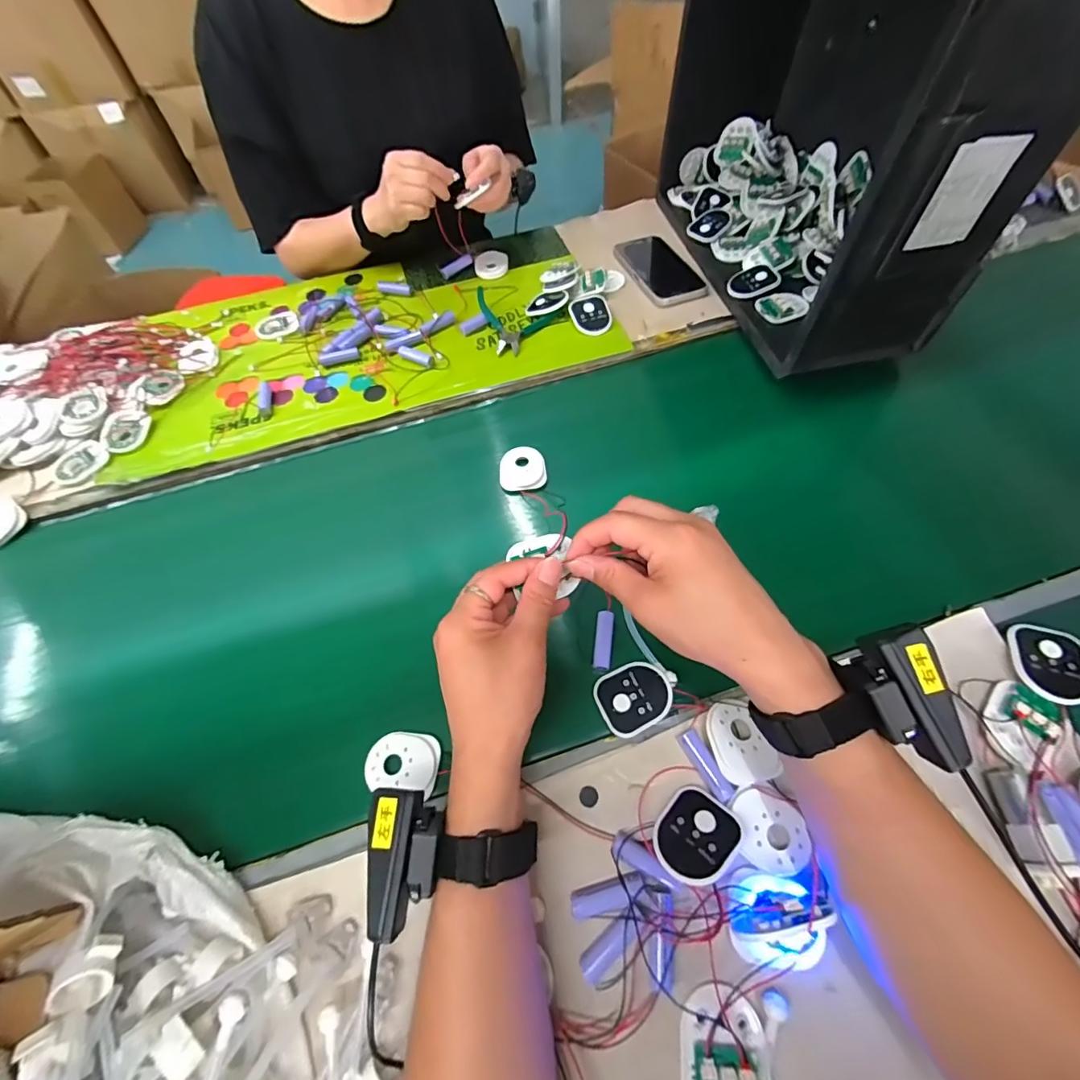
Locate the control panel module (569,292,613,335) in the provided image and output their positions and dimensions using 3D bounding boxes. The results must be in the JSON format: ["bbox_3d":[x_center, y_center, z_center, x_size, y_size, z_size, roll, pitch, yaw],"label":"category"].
[{"bbox_3d":[0.065,-0.289,0.613,0.051,0.012,0.066,-8,73,-2],"label":"control panel module"}]

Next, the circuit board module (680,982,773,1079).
[{"bbox_3d":[0.107,0.296,0.276,0.048,0.010,0.057,-4,58,4],"label":"circuit board module"}]

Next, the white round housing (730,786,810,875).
[{"bbox_3d":[0.154,0.193,0.319,0.042,0.012,0.051,-16,61,-5],"label":"white round housing"}]

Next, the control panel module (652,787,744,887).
[{"bbox_3d":[0.103,0.197,0.319,0.047,0.006,0.057,25,49,38],"label":"control panel module"}]

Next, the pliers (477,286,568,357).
[{"bbox_3d":[-0.037,-0.277,0.610,0.116,0.025,0.098,12,62,11],"label":"pliers"}]

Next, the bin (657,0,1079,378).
[{"bbox_3d":[0.304,-0.469,0.525,0.185,0.351,0.492,-10,59,-1],"label":"bin"}]

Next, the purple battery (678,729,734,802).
[{"bbox_3d":[0.120,0.162,0.345,0.014,0.013,0.050,-25,62,-10],"label":"purple battery"}]

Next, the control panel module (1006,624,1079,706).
[{"bbox_3d":[0.375,0.091,0.350,0.047,0.008,0.057,11,62,10],"label":"control panel module"}]

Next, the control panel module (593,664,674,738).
[{"bbox_3d":[0.074,0.122,0.374,0.055,0.012,0.048,-22,61,-8],"label":"control panel module"}]

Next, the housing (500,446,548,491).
[{"bbox_3d":[-0.018,-0.076,0.508,0.049,0.008,0.055,-5,60,1],"label":"housing"}]

